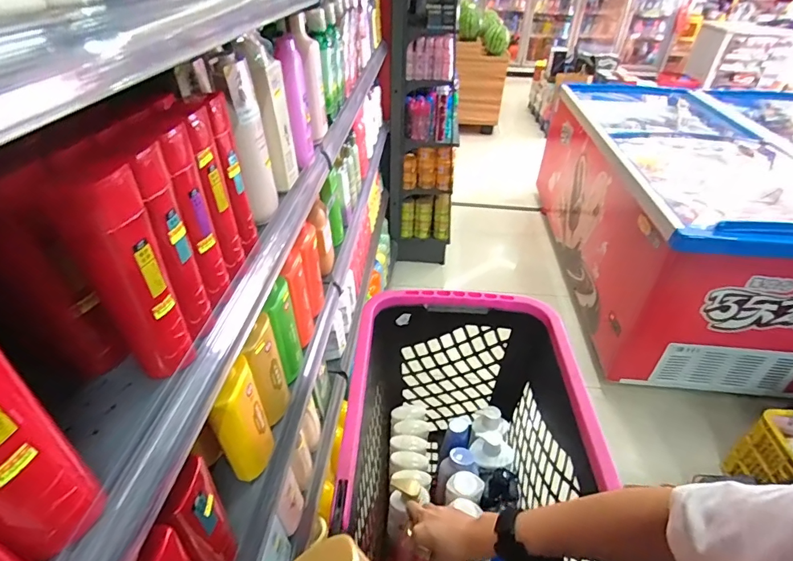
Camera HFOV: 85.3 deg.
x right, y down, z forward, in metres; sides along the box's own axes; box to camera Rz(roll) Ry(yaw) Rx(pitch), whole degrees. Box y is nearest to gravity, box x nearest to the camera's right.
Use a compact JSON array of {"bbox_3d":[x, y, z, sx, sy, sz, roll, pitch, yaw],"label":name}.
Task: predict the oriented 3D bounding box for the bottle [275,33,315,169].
[{"bbox_3d":[-0.180,-0.299,0.734,0.045,0.206,0.070,11,39,17],"label":"bottle"}]

